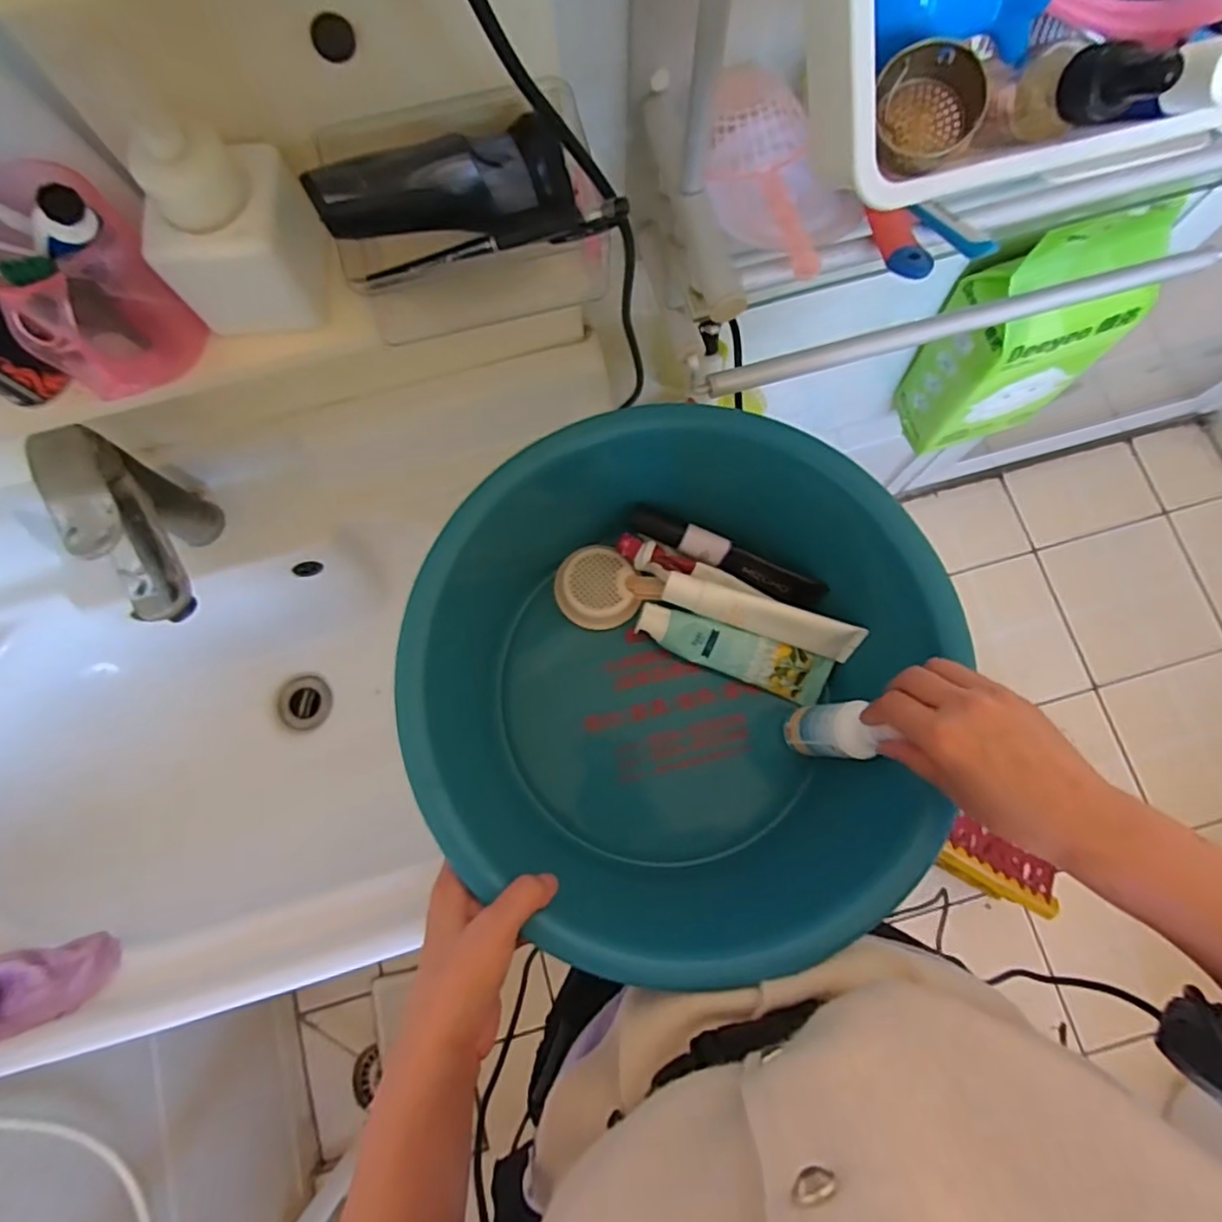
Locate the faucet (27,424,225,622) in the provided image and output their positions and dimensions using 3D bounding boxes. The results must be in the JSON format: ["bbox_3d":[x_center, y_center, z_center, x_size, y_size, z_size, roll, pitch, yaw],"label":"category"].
[{"bbox_3d":[-0.364,-0.054,0.526,0.045,0.172,0.146,-24,78,-5],"label":"faucet"}]

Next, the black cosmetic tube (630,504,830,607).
[{"bbox_3d":[0.096,-0.045,0.537,0.168,0.030,0.025,22,78,6],"label":"black cosmetic tube"}]

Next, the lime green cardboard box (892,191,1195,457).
[{"bbox_3d":[0.458,-0.310,0.740,0.169,0.337,0.113,-16,77,-3],"label":"lime green cardboard box"}]

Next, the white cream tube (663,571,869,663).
[{"bbox_3d":[0.120,0.005,0.522,0.157,0.035,0.025,16,78,4],"label":"white cream tube"}]

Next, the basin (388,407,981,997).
[{"bbox_3d":[0.051,0.050,0.483,0.360,0.148,0.351,0,77,1],"label":"basin"}]

